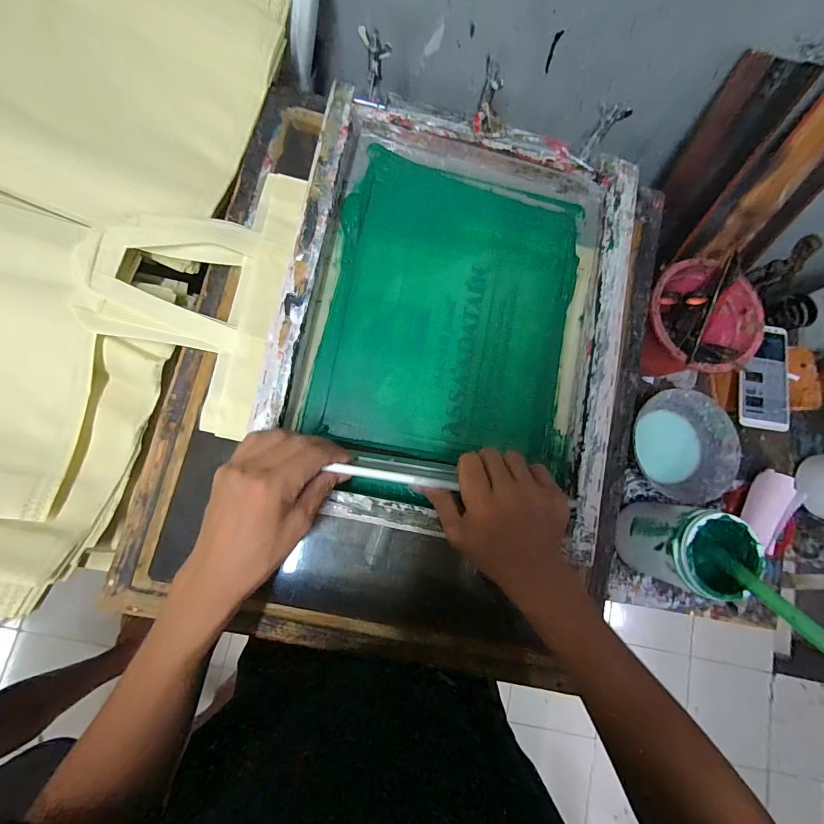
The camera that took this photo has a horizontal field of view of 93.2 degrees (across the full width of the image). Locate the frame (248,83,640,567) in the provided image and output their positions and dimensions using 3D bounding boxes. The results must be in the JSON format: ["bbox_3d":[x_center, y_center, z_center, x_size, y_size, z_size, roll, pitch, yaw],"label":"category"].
[{"bbox_3d":[0.049,-0.099,0.416,0.349,0.045,0.426,9,84,-6],"label":"frame"}]

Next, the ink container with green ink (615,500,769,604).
[{"bbox_3d":[0.348,0.172,0.502,0.099,0.133,0.101,10,81,-4],"label":"ink container with green ink"}]

